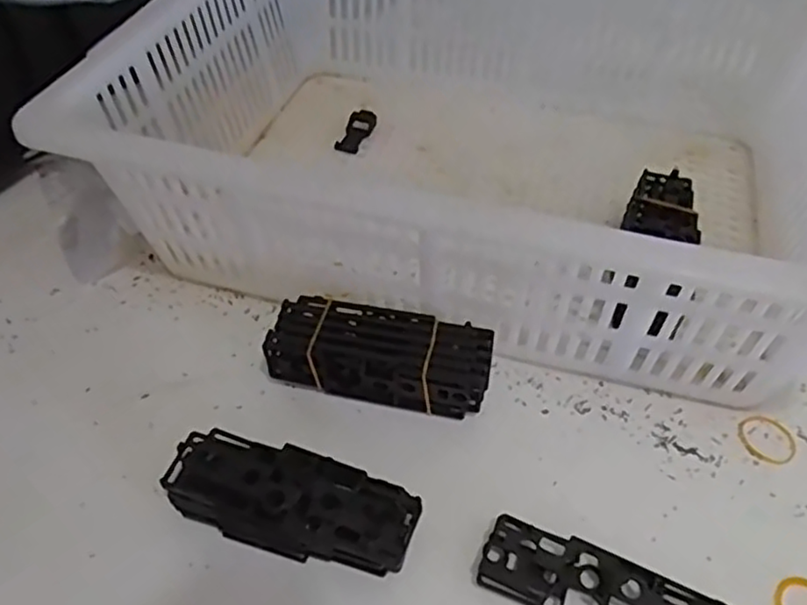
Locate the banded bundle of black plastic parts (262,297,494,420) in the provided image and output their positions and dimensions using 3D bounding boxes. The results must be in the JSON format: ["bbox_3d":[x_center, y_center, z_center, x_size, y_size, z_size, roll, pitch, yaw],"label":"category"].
[{"bbox_3d":[-0.014,0.032,0.412,0.127,0.044,0.045,11,48,10],"label":"banded bundle of black plastic parts"}]

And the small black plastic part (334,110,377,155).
[{"bbox_3d":[-0.039,-0.147,0.588,0.020,0.013,0.054,16,49,15],"label":"small black plastic part"}]

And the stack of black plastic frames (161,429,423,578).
[{"bbox_3d":[-0.059,0.105,0.355,0.129,0.036,0.049,14,49,13],"label":"stack of black plastic frames"}]

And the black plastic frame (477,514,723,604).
[{"bbox_3d":[0.098,0.145,0.333,0.120,0.018,0.043,19,50,17],"label":"black plastic frame"}]

